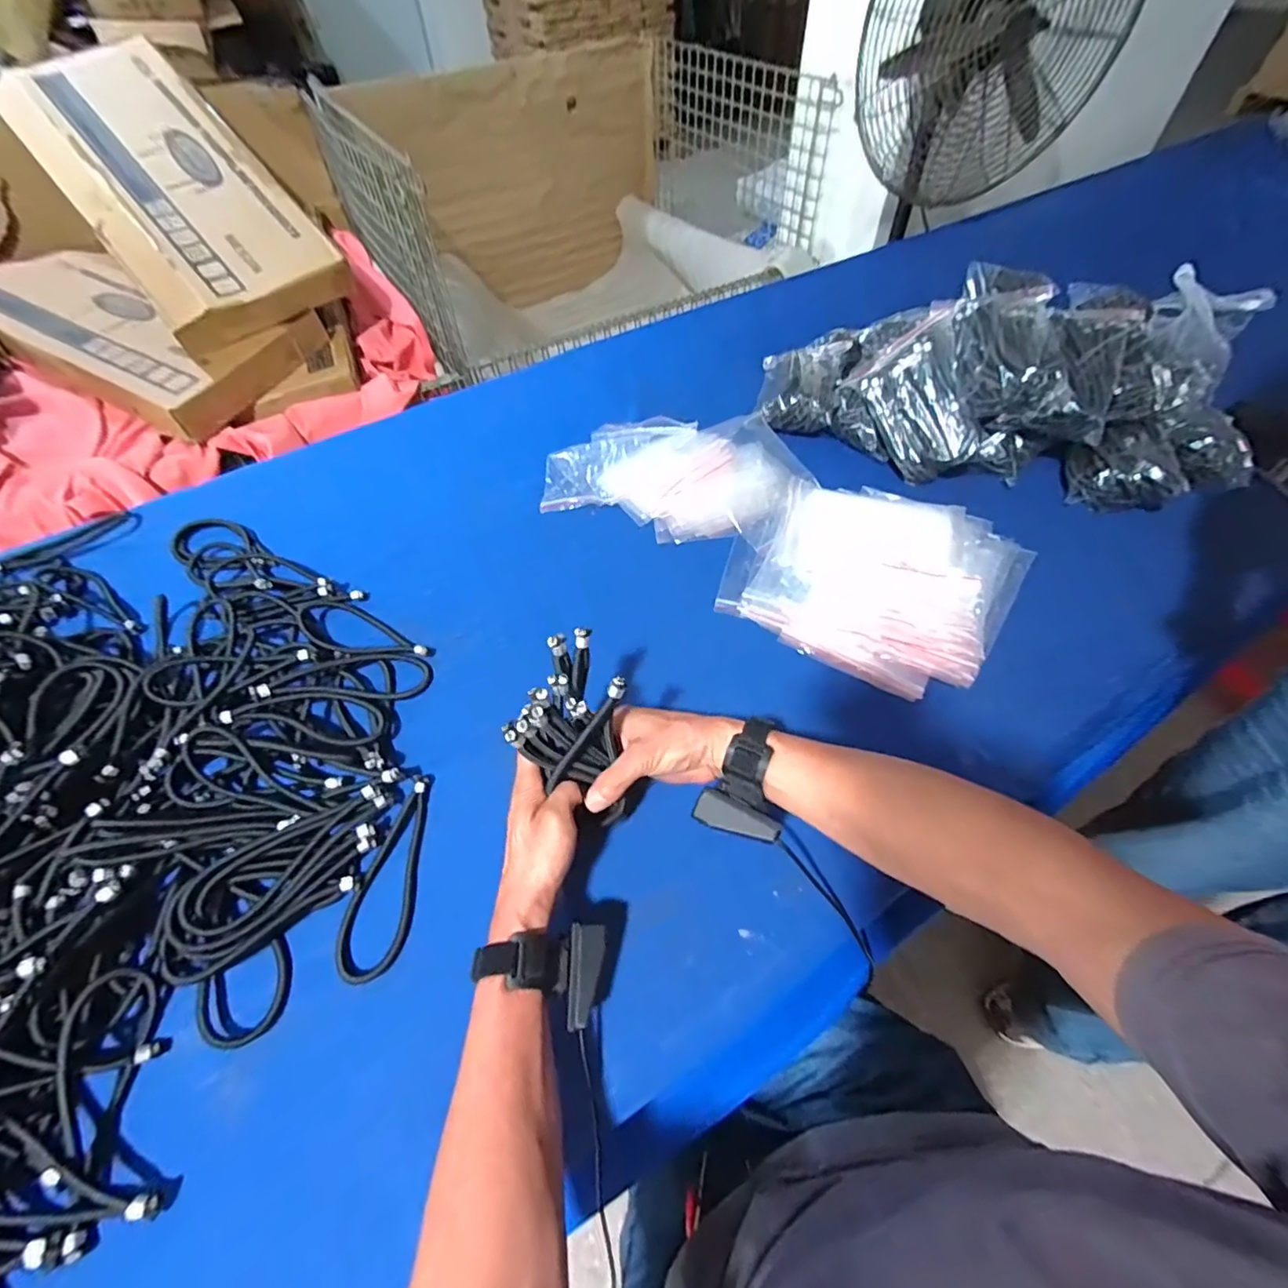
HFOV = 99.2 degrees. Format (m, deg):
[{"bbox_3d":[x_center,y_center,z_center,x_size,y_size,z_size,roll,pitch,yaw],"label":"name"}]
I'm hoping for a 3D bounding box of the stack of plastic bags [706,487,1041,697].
[{"bbox_3d":[0.281,-0.095,0.663,0.295,0.054,0.295,32,62,21],"label":"stack of plastic bags"}]

